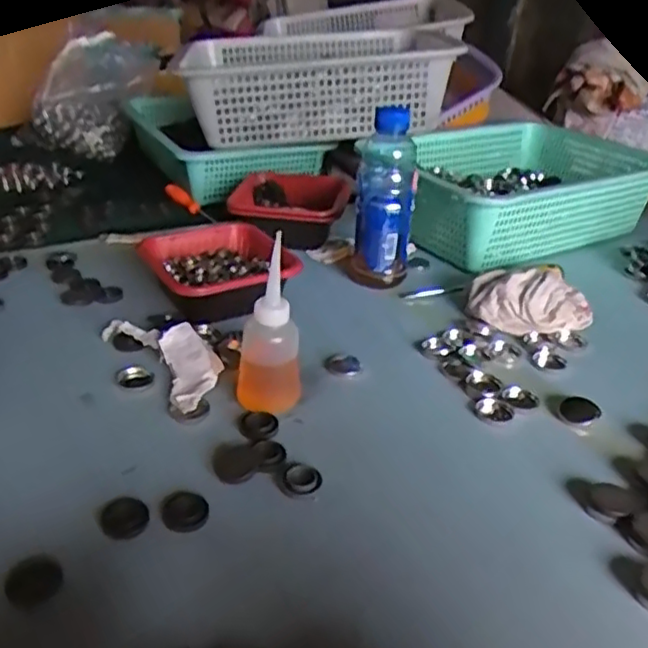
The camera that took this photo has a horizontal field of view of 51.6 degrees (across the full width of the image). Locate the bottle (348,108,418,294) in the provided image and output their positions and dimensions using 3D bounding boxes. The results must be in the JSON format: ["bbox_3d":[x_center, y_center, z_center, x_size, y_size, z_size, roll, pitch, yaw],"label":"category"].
[{"bbox_3d":[0.068,-0.138,0.789,0.068,0.216,0.070,1,29,-4],"label":"bottle"}]

